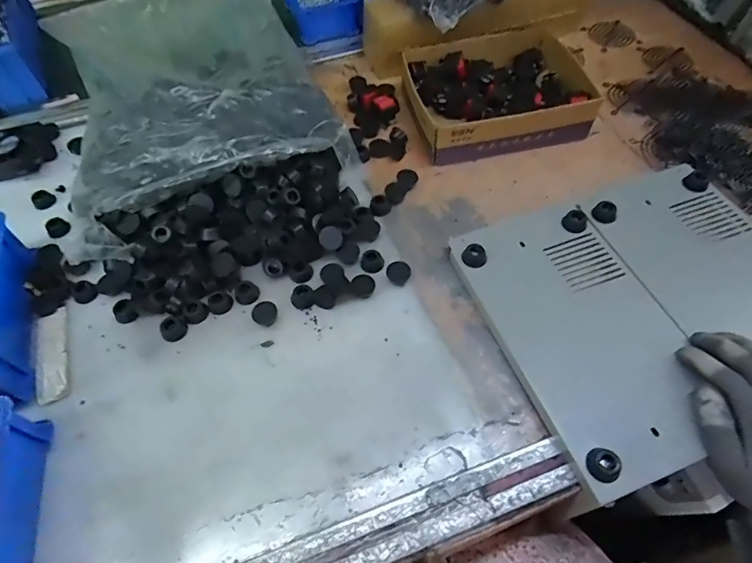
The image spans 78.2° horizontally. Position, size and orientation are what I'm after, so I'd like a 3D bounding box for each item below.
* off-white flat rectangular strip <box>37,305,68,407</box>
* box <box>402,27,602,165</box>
[{"bbox_3d":[-0.312,0.070,0.447,0.026,0.006,0.098,-19,59,-10],"label":"off-white flat rectangular strip"},{"bbox_3d":[0.145,-0.236,0.580,0.206,0.056,0.172,-7,58,-3],"label":"box"}]

